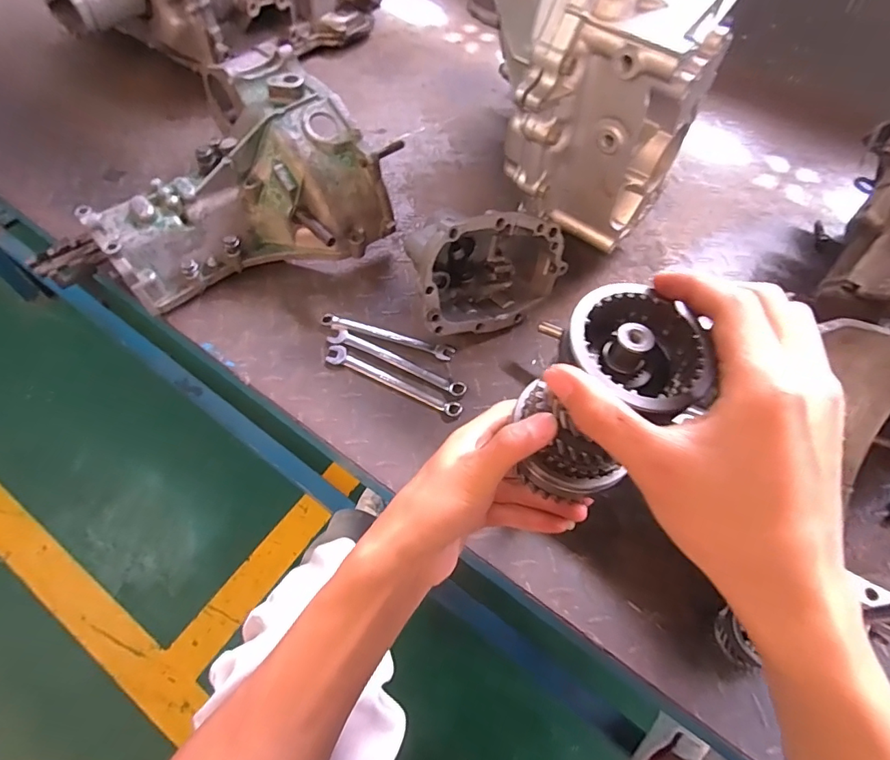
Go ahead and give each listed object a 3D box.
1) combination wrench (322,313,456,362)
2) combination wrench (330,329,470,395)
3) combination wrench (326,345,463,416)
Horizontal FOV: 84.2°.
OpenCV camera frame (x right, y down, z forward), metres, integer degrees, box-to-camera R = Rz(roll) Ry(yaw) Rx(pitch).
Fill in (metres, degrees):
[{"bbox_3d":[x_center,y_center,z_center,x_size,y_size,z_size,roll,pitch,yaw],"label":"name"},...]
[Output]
[{"bbox_3d":[-0.066,-0.052,0.569,0.155,0.008,0.019,15,60,5],"label":"combination wrench"},{"bbox_3d":[-0.053,-0.020,0.554,0.163,0.006,0.019,23,61,10],"label":"combination wrench"},{"bbox_3d":[-0.057,0.001,0.541,0.161,0.006,0.022,24,61,10],"label":"combination wrench"}]

